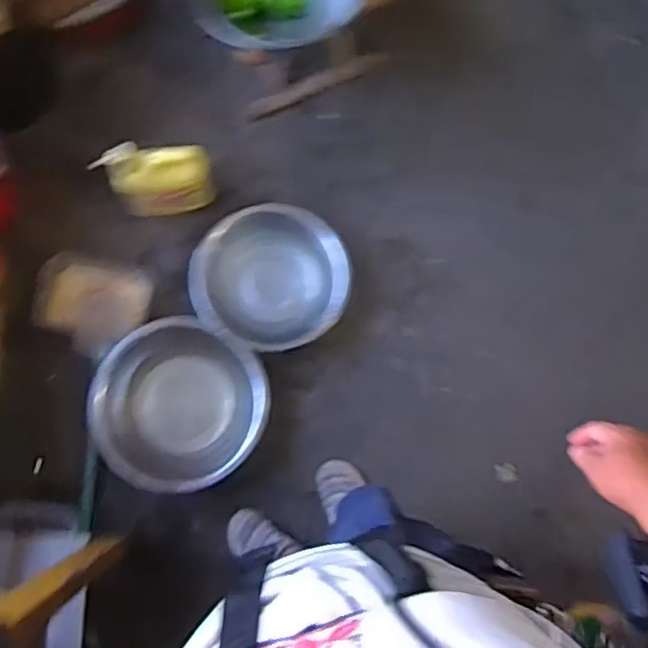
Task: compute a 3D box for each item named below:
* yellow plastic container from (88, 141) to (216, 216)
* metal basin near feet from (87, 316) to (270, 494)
[{"bbox_3d":[-0.296,-0.262,1.217,0.179,0.190,0.065,-5,82,-6],"label":"yellow plastic container"},{"bbox_3d":[-0.270,0.155,1.296,0.312,0.122,0.303,19,80,-2],"label":"metal basin near feet"}]

